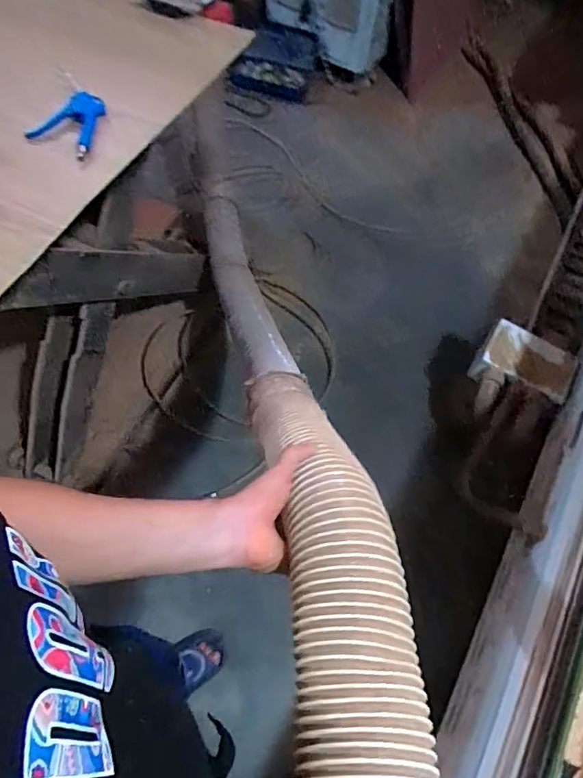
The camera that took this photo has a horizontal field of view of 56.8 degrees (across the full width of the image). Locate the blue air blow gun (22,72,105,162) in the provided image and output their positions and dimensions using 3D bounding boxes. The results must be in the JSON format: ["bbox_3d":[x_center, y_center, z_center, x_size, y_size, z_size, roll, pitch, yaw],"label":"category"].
[{"bbox_3d":[-0.336,-0.423,0.843,0.126,0.026,0.129,23,62,10],"label":"blue air blow gun"}]

